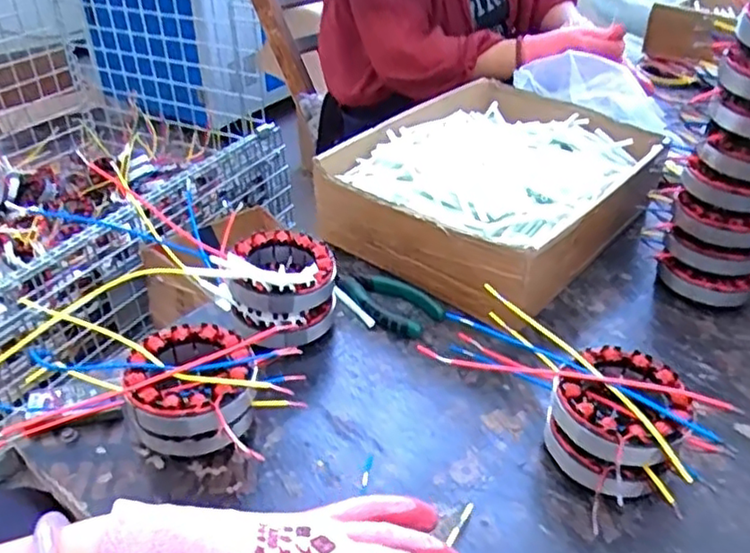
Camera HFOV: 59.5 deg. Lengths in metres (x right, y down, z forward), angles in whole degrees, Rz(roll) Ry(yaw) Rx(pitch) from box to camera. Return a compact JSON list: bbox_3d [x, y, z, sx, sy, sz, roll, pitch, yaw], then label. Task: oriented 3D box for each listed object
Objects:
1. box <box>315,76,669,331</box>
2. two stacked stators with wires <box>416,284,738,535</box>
[{"bbox_3d":[0.131,-0.097,0.692,0.255,0.097,0.331,23,42,29],"label":"box"},{"bbox_3d":[0.138,0.087,0.464,0.089,0.070,0.182,-30,45,-34],"label":"two stacked stators with wires"}]

